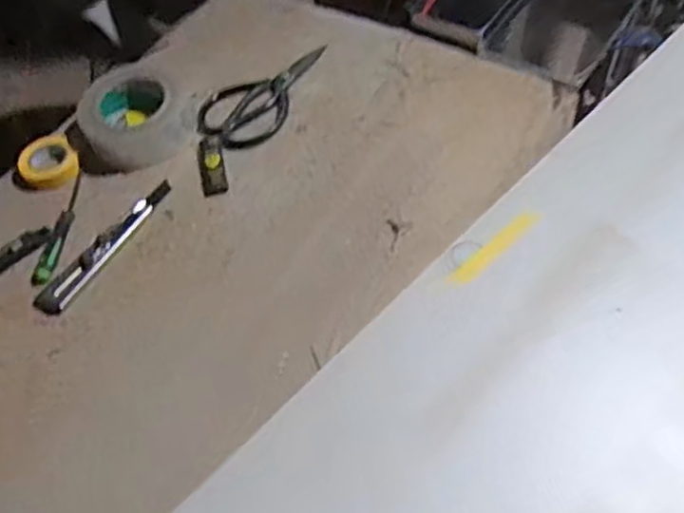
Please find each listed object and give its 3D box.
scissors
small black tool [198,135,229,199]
[{"bbox_3d":[-0.088,-0.195,0.858,0.091,0.014,0.187,24,58,20],"label":"scissors"},{"bbox_3d":[-0.142,-0.100,0.795,0.027,0.007,0.081,-12,54,-6],"label":"small black tool"}]

